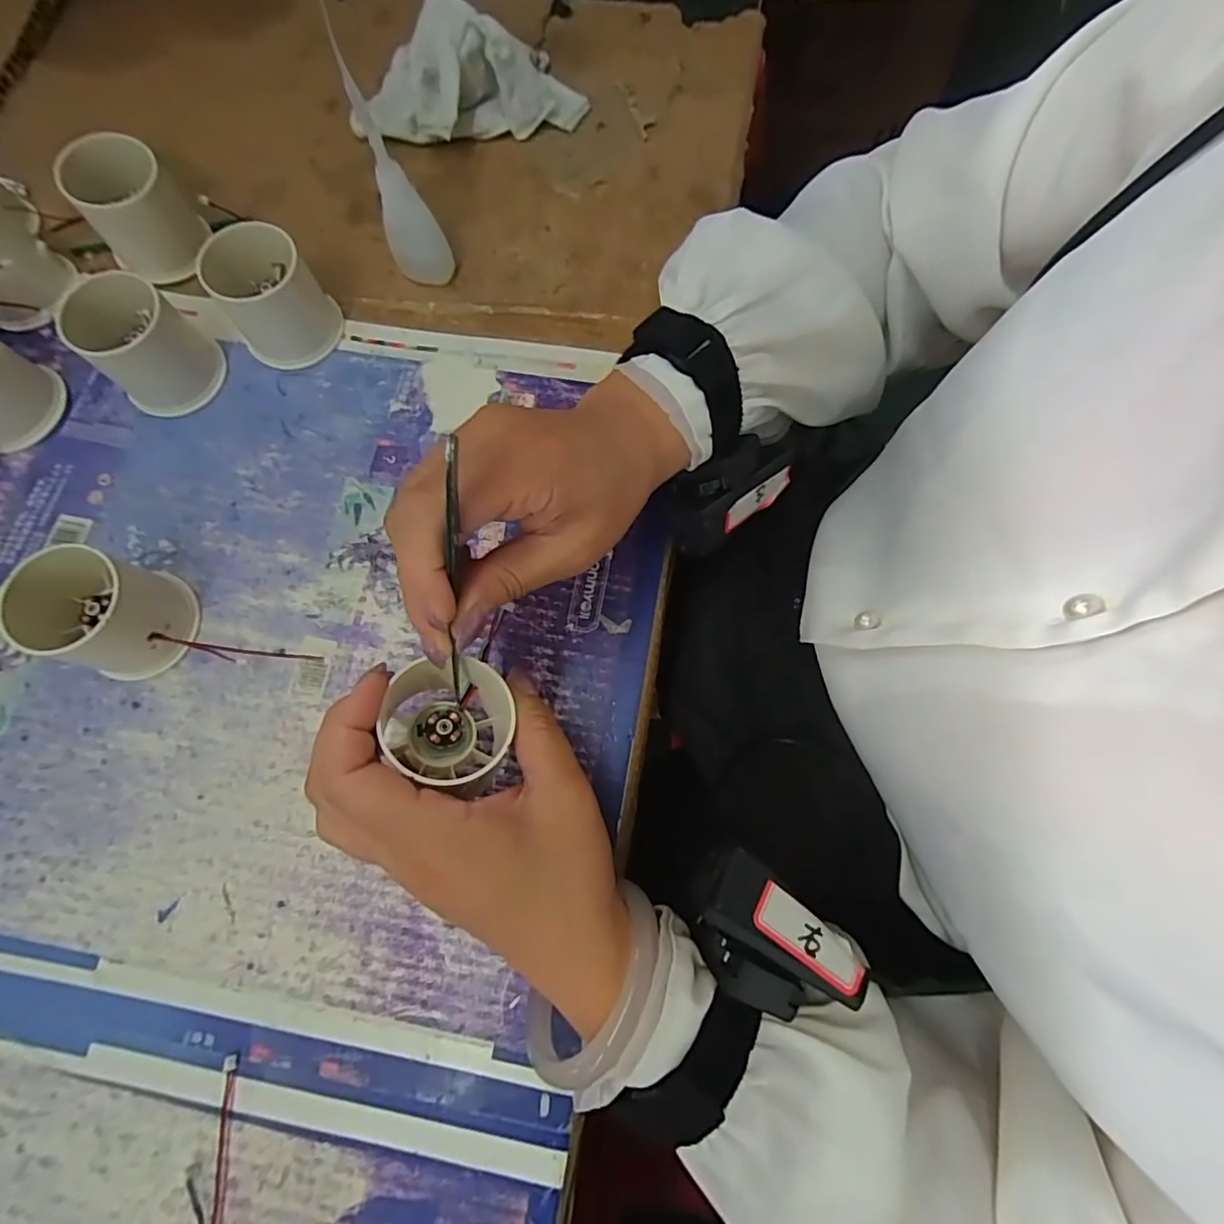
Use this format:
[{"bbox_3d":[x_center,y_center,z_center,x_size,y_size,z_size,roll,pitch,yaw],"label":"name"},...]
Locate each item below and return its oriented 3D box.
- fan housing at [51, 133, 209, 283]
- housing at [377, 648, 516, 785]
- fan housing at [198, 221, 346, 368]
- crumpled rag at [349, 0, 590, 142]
[{"bbox_3d":[-0.273,-0.231,0.336,0.050,0.057,0.043,-39,78,-9],"label":"fan housing"},{"bbox_3d":[-0.067,0.046,0.236,0.050,0.039,0.050,10,63,-21],"label":"housing"},{"bbox_3d":[-0.193,-0.179,0.326,0.053,0.049,0.060,-39,78,-9],"label":"fan housing"},{"bbox_3d":[-0.095,-0.342,0.369,0.152,0.052,0.071,-10,75,-2],"label":"crumpled rag"}]

